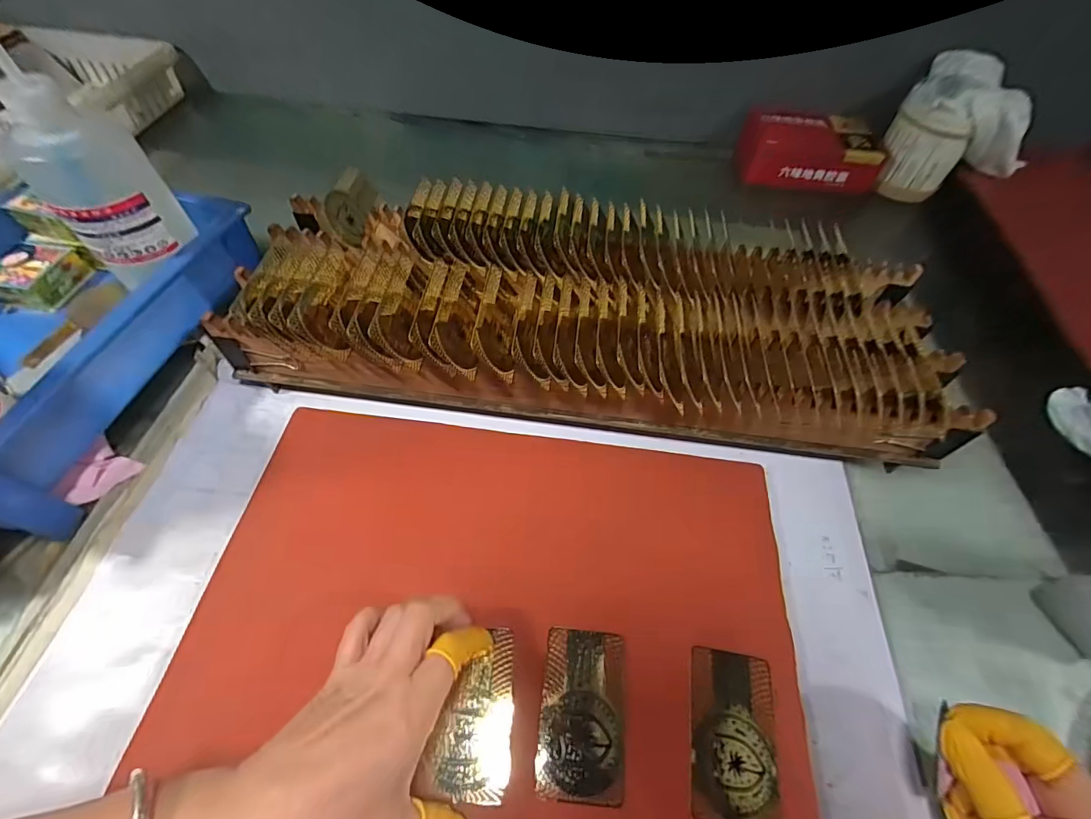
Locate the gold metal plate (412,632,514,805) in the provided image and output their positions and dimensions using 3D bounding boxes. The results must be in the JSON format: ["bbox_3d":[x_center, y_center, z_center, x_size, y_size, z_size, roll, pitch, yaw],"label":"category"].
[{"bbox_3d":[-0.042,0.177,0.275,0.045,0.005,0.084,5,57,-3],"label":"gold metal plate"}]

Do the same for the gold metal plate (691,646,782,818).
[{"bbox_3d":[0.110,0.190,0.274,0.048,0.004,0.085,8,56,6],"label":"gold metal plate"}]

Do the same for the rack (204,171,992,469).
[{"bbox_3d":[0.039,-0.083,0.388,0.571,0.106,0.182,6,57,2],"label":"rack"}]

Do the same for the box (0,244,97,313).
[{"bbox_3d":[-0.445,-0.118,0.409,0.046,0.029,0.058,13,58,7],"label":"box"}]

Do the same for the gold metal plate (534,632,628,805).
[{"bbox_3d":[0.023,0.179,0.278,0.050,0.006,0.085,6,57,2],"label":"gold metal plate"}]

